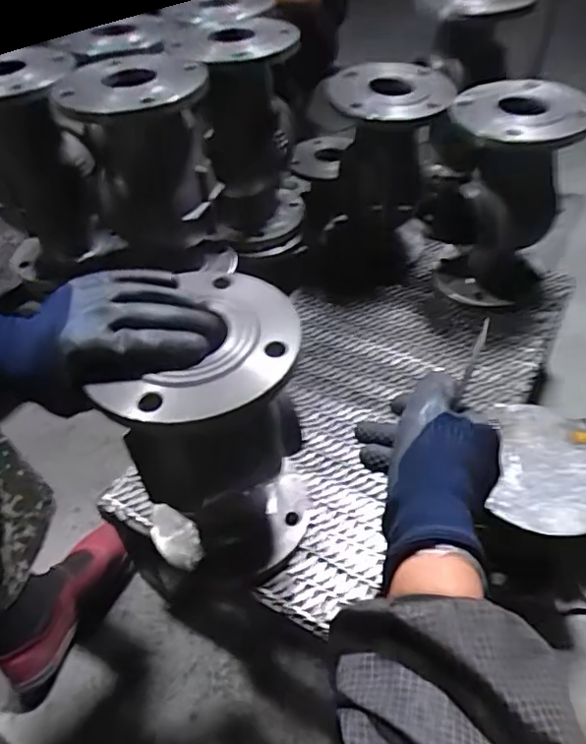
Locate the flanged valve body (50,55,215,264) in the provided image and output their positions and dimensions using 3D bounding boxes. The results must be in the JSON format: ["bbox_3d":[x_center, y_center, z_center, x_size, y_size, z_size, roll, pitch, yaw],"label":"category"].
[{"bbox_3d":[-0.179,-0.260,0.706,0.154,0.210,0.147,-14,46,-11],"label":"flanged valve body"}]

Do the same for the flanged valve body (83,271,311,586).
[{"bbox_3d":[-0.066,0.074,0.530,0.168,0.289,0.149,-33,51,-25],"label":"flanged valve body"}]

